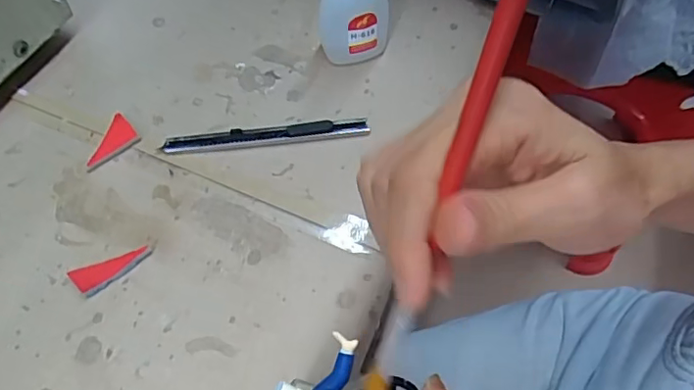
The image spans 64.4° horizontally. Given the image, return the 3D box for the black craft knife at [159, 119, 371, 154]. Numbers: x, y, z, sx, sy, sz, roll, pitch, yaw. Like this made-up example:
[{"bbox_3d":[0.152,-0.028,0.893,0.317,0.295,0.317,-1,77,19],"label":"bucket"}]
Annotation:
[{"bbox_3d":[-0.049,-0.036,0.337,0.123,0.007,0.012,-5,61,-5],"label":"black craft knife"}]

